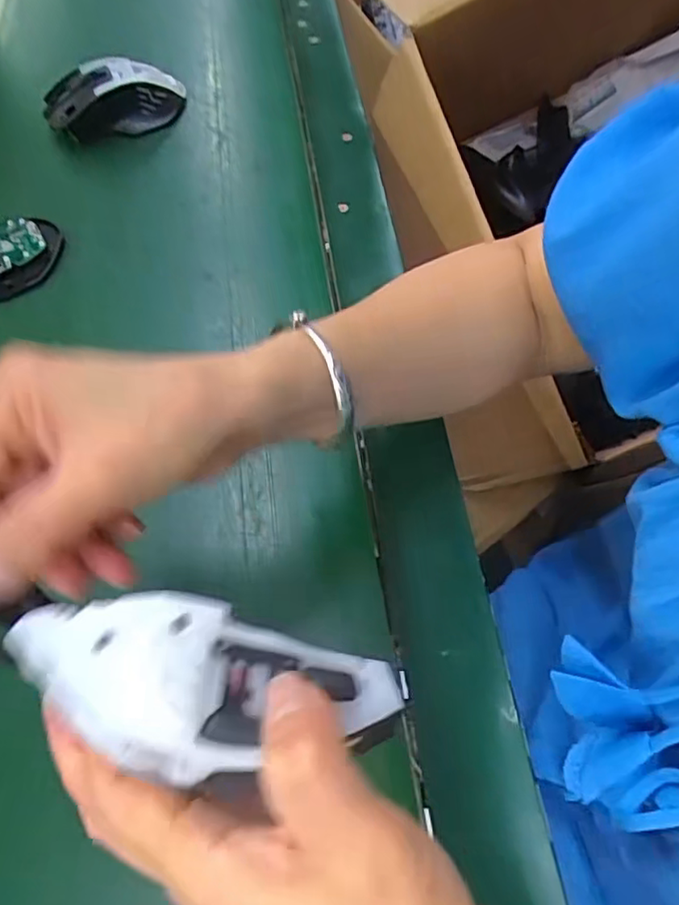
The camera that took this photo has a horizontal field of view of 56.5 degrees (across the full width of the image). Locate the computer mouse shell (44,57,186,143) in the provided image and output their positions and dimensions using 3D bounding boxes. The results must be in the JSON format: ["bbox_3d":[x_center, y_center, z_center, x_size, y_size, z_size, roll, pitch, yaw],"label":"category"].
[{"bbox_3d":[-0.191,-0.301,0.537,0.115,0.040,0.061,-8,60,-4],"label":"computer mouse shell"}]

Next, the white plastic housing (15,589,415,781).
[{"bbox_3d":[-0.032,0.064,0.170,0.107,0.023,0.039,15,58,-17],"label":"white plastic housing"}]

